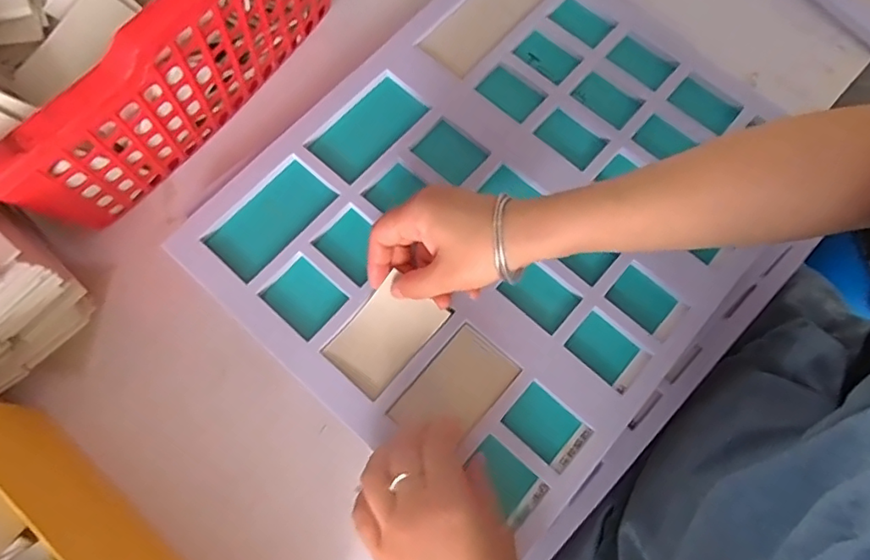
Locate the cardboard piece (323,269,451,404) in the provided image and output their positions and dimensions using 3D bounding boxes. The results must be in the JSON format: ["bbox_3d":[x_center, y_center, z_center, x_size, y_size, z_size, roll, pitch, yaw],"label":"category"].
[{"bbox_3d":[-0.037,0.040,0.414,0.051,0.005,0.081,42,92,6],"label":"cardboard piece"}]

